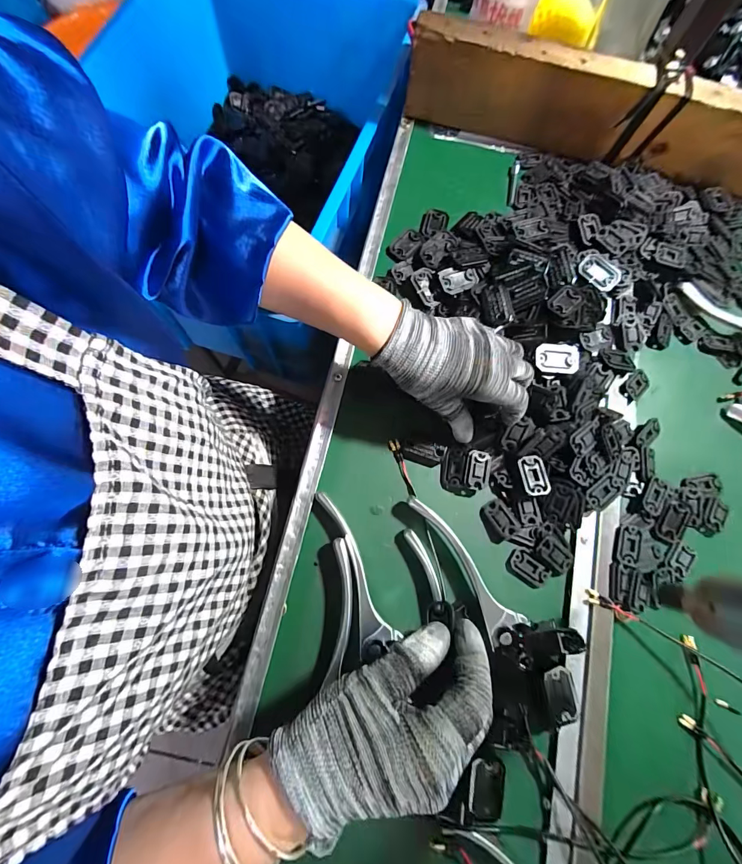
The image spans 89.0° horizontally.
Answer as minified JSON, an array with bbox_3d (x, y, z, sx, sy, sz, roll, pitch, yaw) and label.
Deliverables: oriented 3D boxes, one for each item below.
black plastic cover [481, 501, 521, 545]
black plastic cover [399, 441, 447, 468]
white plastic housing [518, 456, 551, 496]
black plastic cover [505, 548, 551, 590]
[{"bbox_3d":[0.121,0.084,0.358,0.027,0.010,0.038,-21,77,-7],"label":"black plastic cover"},{"bbox_3d":[0.050,0.021,0.368,0.044,0.006,0.022,5,75,-1],"label":"black plastic cover"},{"bbox_3d":[0.153,0.041,0.353,0.023,0.009,0.037,-8,75,-4],"label":"white plastic housing"},{"bbox_3d":[0.146,0.127,0.351,0.038,0.005,0.025,36,77,7],"label":"black plastic cover"}]

